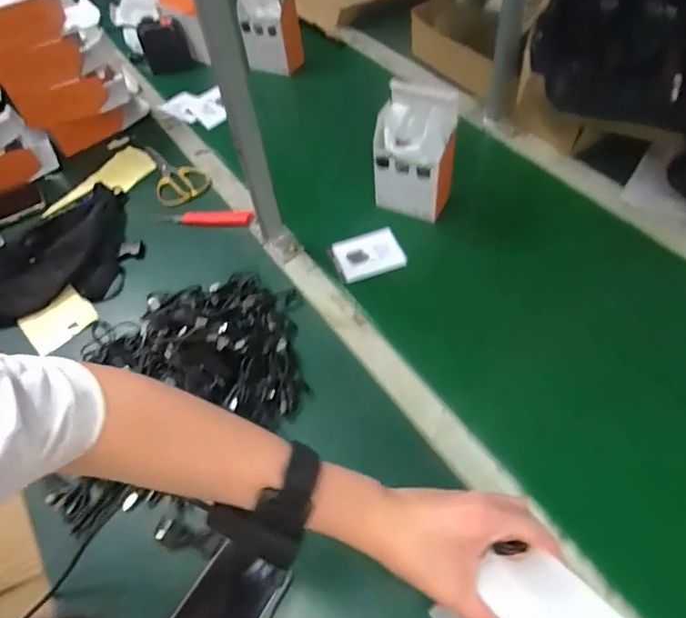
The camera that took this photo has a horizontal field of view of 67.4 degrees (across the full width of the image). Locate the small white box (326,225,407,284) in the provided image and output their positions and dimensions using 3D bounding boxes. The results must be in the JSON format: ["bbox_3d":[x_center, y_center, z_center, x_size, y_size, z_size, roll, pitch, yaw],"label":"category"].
[{"bbox_3d":[0.034,-0.077,0.742,0.098,0.018,0.076,-18,53,-8],"label":"small white box"}]

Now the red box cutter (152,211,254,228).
[{"bbox_3d":[-0.212,-0.139,0.782,0.156,0.018,0.027,2,53,7],"label":"red box cutter"}]

